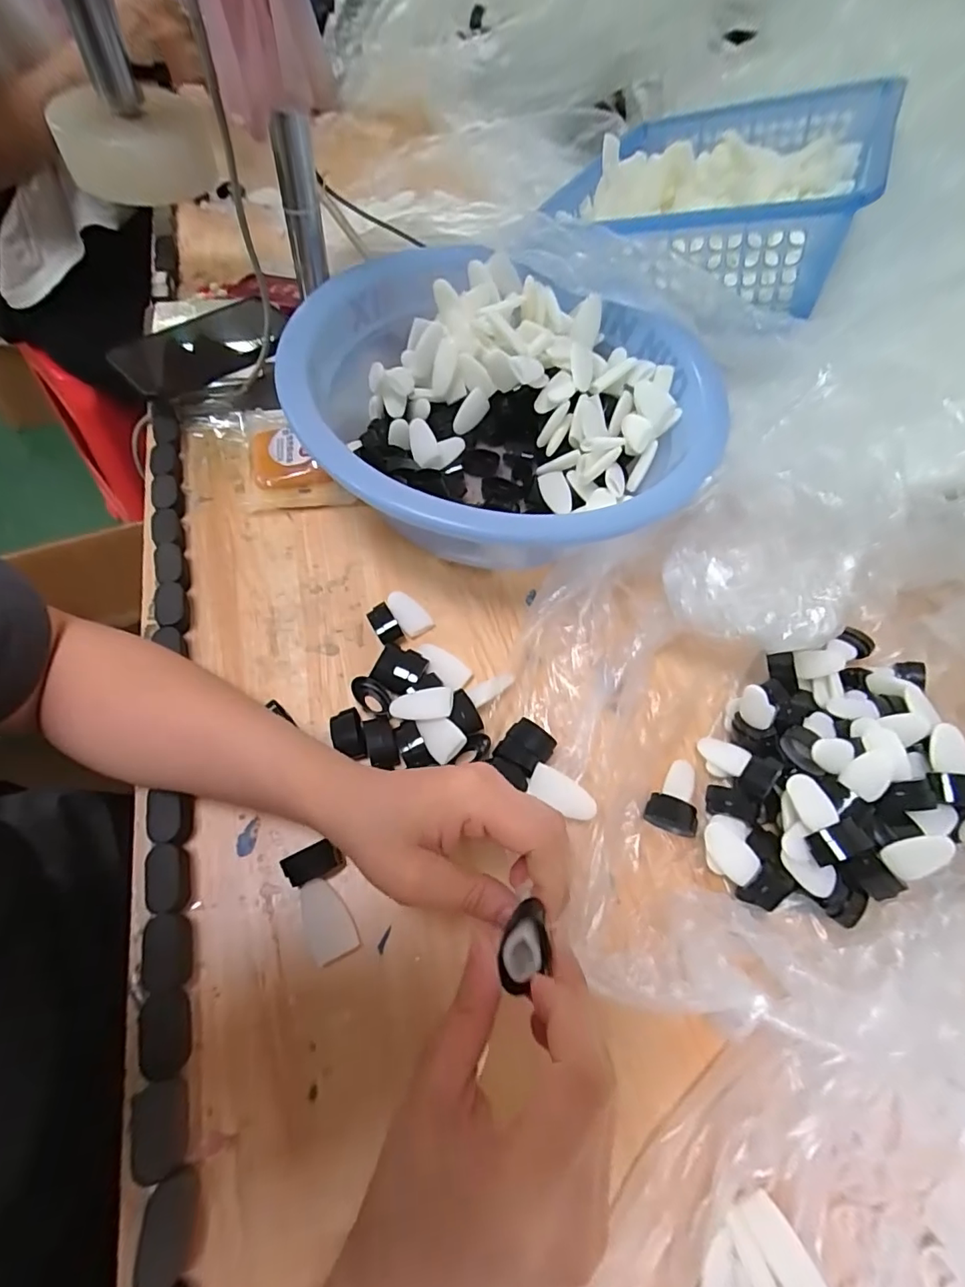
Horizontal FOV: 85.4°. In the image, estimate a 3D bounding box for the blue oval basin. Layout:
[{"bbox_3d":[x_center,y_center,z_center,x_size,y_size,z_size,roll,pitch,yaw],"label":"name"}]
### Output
[{"bbox_3d":[0.019,-0.192,0.443,0.332,0.104,0.340,-29,65,-17],"label":"blue oval basin"}]

